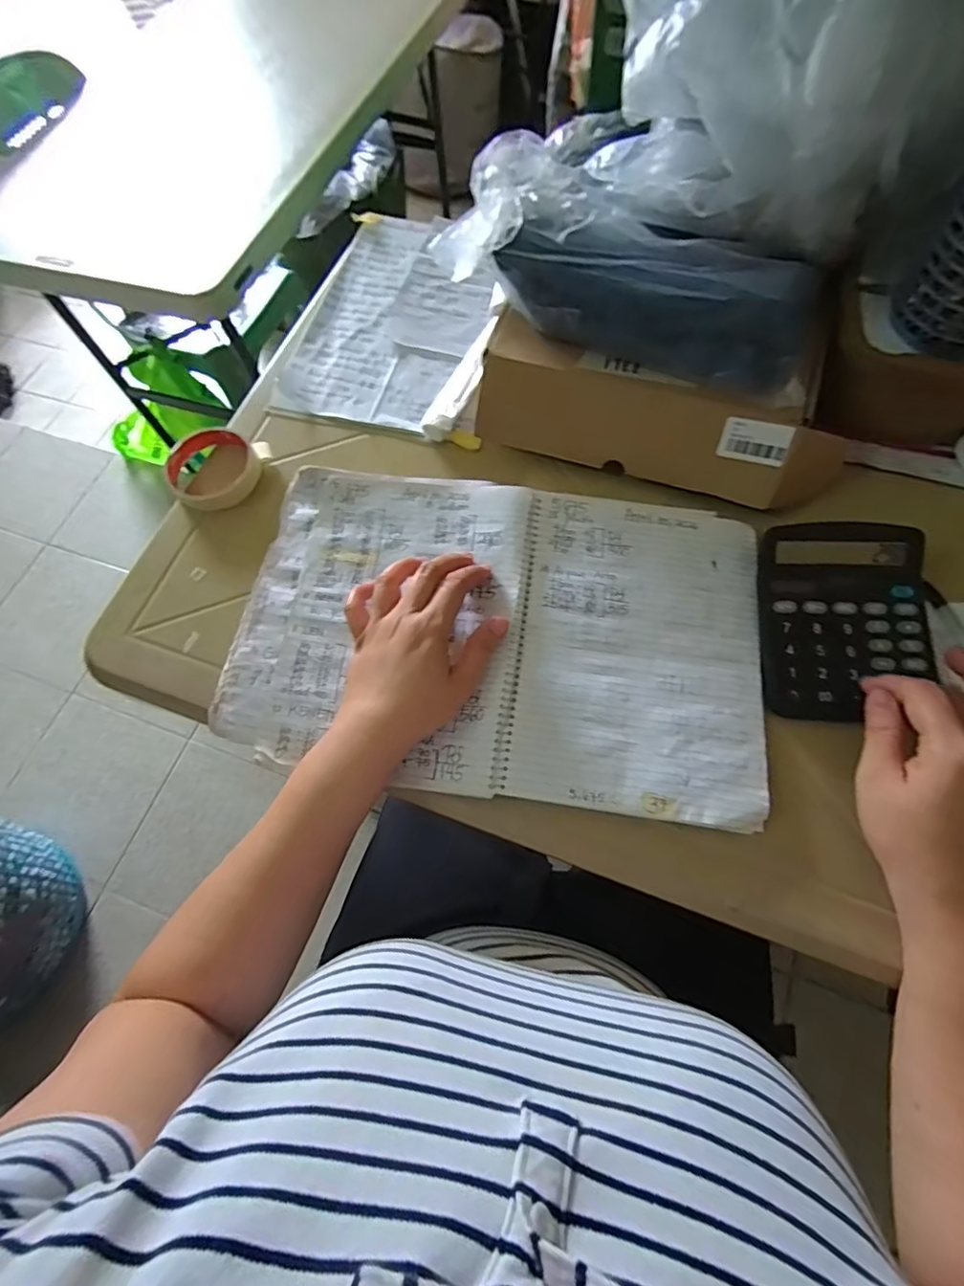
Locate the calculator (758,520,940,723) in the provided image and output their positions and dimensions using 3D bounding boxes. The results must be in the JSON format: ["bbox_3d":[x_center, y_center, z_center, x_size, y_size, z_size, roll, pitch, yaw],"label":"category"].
[{"bbox_3d":[0.273,-0.018,0.414,0.121,0.030,0.146,5,69,5],"label":"calculator"}]

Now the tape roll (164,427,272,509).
[{"bbox_3d":[-0.246,-0.160,0.508,0.080,0.018,0.082,-1,68,3],"label":"tape roll"}]

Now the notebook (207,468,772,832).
[{"bbox_3d":[0.009,-0.013,0.435,0.402,0.023,0.248,8,69,6],"label":"notebook"}]

